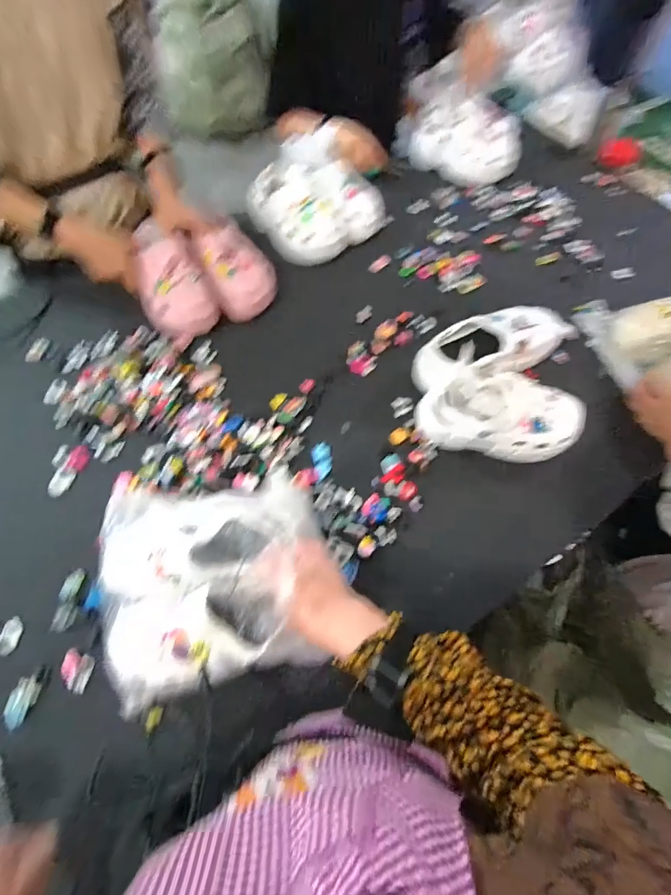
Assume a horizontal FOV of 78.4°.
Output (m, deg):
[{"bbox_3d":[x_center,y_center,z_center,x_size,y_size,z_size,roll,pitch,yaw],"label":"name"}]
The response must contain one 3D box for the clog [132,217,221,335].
[{"bbox_3d":[-0.315,-0.320,0.781,0.123,0.087,0.215,-24,67,-15],"label":"clog"}]

